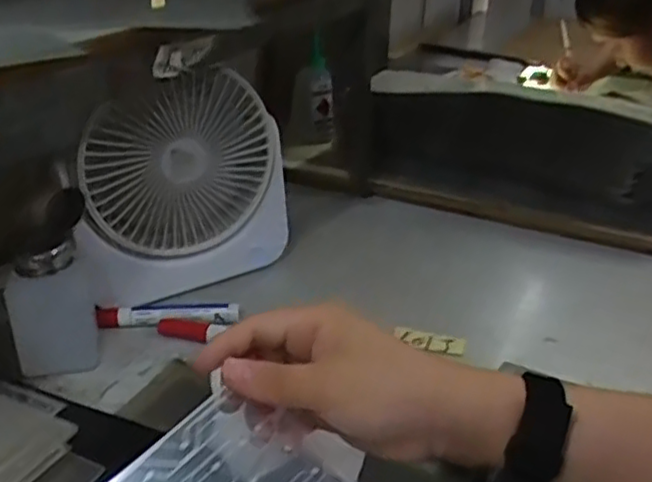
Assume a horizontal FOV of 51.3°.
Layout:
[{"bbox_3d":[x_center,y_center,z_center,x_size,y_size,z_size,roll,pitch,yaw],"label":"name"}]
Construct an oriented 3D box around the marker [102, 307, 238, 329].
[{"bbox_3d":[-0.128,0.062,0.551,0.112,0.013,0.016,0,28,1],"label":"marker"}]

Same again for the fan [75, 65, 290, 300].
[{"bbox_3d":[-0.121,-0.043,0.564,0.176,0.185,0.061,-21,34,-34],"label":"fan"}]

